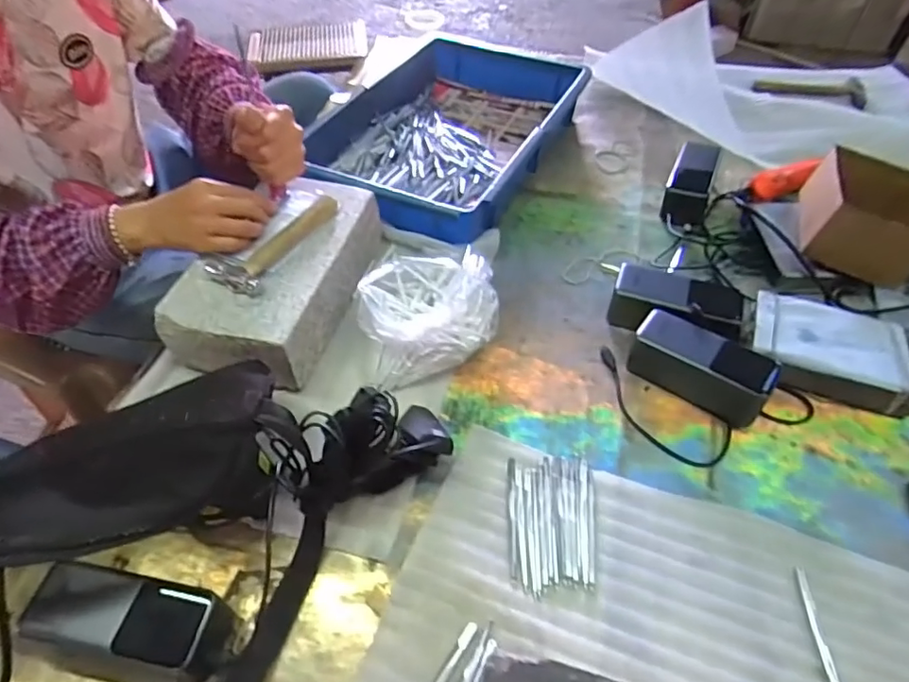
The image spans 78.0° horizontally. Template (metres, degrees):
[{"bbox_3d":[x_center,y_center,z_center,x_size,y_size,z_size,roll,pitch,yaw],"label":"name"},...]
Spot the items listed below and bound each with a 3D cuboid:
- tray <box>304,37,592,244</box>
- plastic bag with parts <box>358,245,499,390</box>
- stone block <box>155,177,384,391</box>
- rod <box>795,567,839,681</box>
[{"bbox_3d":[0.000,-0.326,0.845,0.298,0.085,0.486,22,54,18],"label":"tray"},{"bbox_3d":[-0.029,-0.036,0.593,0.145,0.065,0.135,-14,52,-11],"label":"plastic bag with parts"},{"bbox_3d":[-0.186,-0.076,0.614,0.136,0.075,0.251,14,52,11],"label":"stone block"},{"bbox_3d":[0.274,0.224,0.418,0.008,0.008,0.105,4,51,4],"label":"rod"}]

